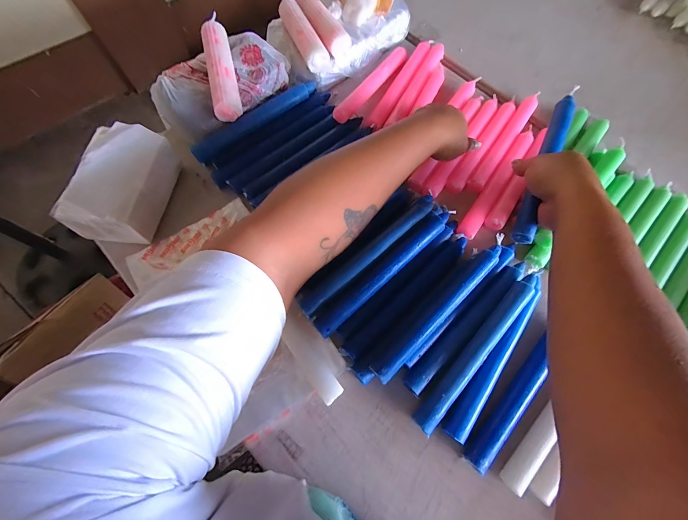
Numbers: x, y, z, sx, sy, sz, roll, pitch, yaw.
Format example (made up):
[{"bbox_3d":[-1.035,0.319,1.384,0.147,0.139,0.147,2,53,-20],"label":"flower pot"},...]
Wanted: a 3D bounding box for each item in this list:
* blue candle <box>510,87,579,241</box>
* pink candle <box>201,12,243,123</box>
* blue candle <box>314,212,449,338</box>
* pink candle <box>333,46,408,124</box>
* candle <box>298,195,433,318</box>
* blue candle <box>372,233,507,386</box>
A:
[{"bbox_3d":[0.234,-0.113,0.339,0.023,0.016,0.207,25,79,8],"label":"blue candle"},{"bbox_3d":[-0.161,-0.254,0.388,0.032,0.035,0.148,-13,70,-6],"label":"pink candle"},{"bbox_3d":[0.049,0.011,0.339,0.202,0.017,0.023,-41,75,-15],"label":"blue candle"},{"bbox_3d":[0.047,-0.275,0.459,0.024,0.017,0.197,31,72,10],"label":"pink candle"},{"bbox_3d":[0.032,-0.009,0.345,0.202,0.018,0.023,-40,75,-14],"label":"candle"},{"bbox_3d":[0.112,0.047,0.326,0.214,0.021,0.023,-42,75,-15],"label":"blue candle"}]

